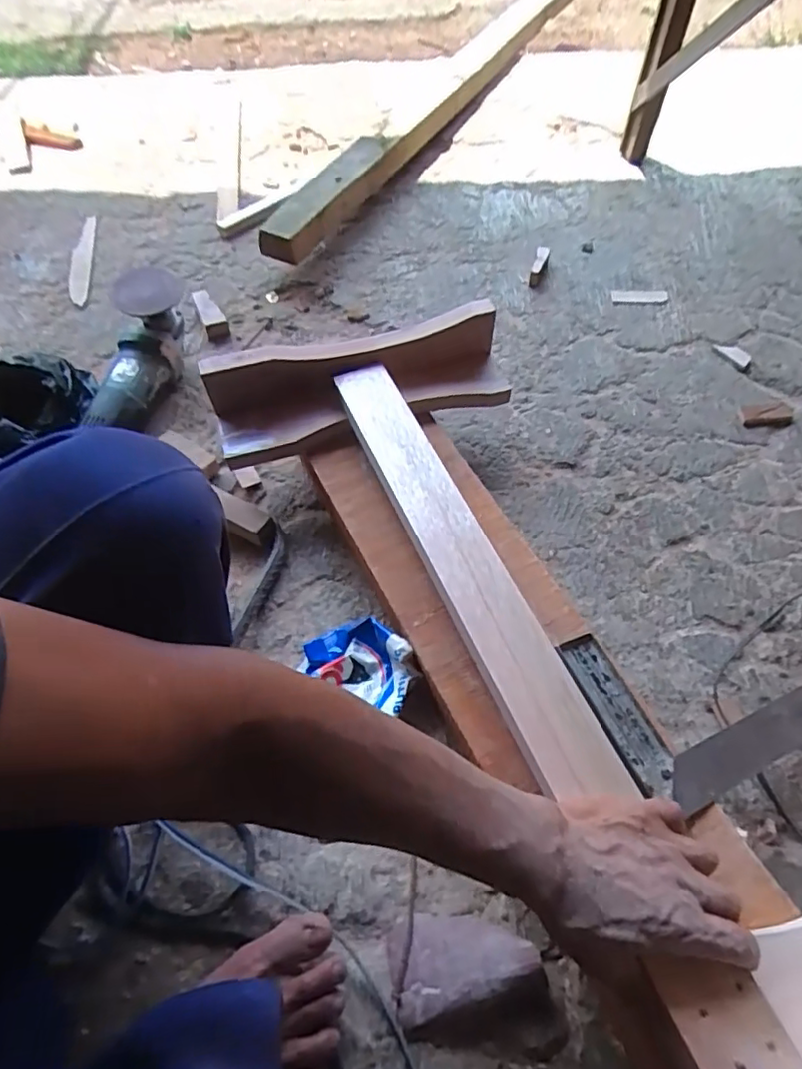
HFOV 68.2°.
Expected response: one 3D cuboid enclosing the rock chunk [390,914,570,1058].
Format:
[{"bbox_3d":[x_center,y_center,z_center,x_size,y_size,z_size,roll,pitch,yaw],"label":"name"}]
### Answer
[{"bbox_3d":[0.056,0.346,0.454,0.135,0.033,0.081,6,58,7],"label":"rock chunk"}]

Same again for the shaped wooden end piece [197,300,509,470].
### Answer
[{"bbox_3d":[-0.043,-0.171,0.661,0.328,0.082,0.089,-17,58,-8],"label":"shaped wooden end piece"}]

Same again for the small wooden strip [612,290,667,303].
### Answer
[{"bbox_3d":[0.360,-0.360,0.894,0.083,0.005,0.027,0,57,3],"label":"small wooden strip"}]

